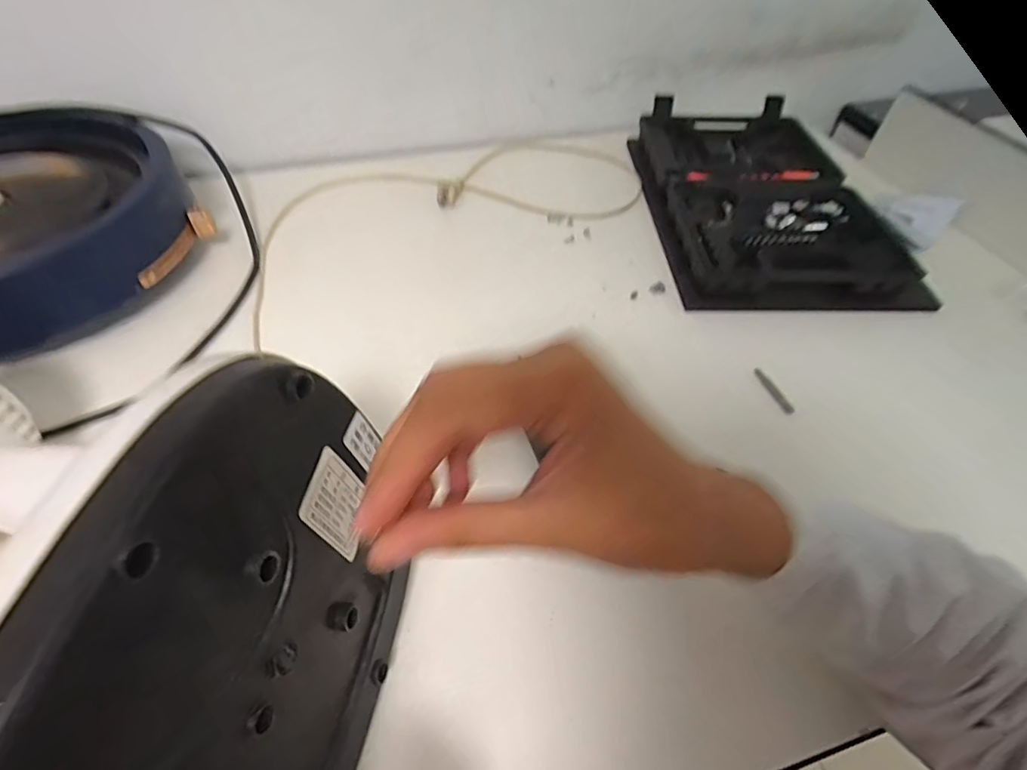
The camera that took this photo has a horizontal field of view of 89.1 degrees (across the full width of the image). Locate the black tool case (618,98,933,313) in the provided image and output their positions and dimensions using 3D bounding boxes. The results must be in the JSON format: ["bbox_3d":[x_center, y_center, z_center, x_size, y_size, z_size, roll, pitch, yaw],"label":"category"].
[{"bbox_3d":[0.286,-0.224,0.611,0.243,0.046,0.369,0,51,-3],"label":"black tool case"}]

